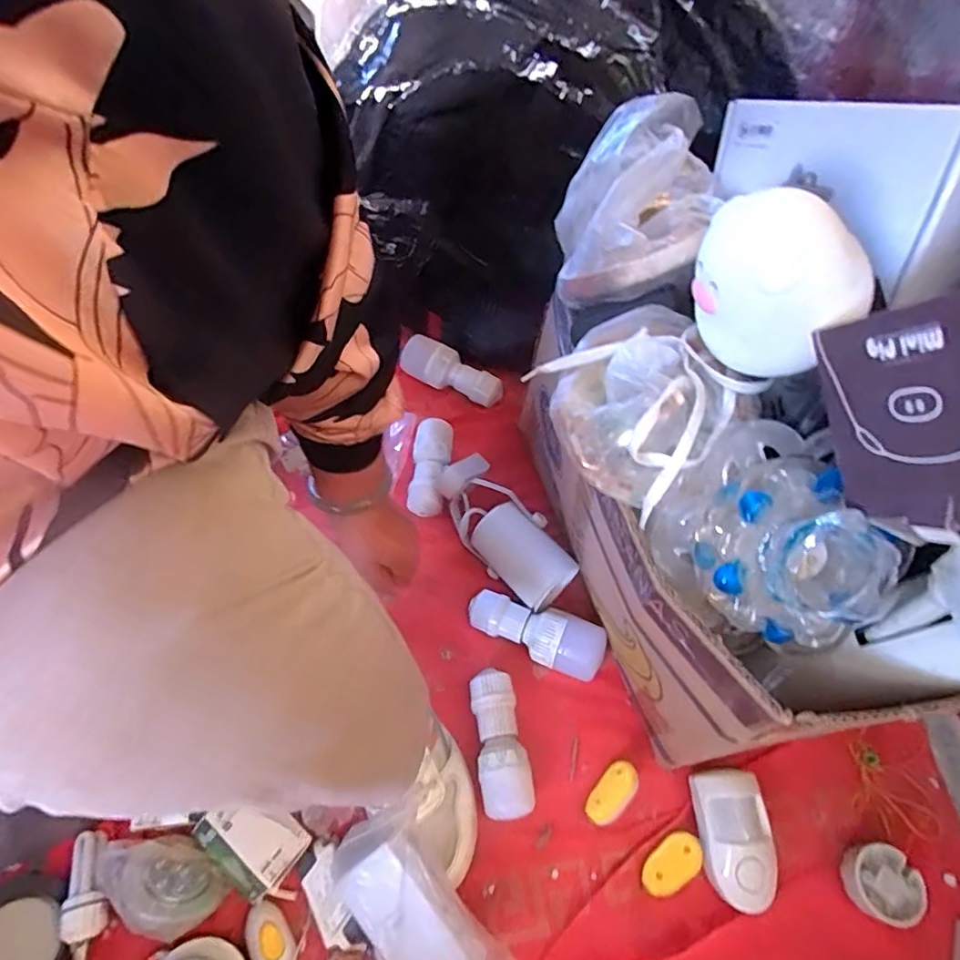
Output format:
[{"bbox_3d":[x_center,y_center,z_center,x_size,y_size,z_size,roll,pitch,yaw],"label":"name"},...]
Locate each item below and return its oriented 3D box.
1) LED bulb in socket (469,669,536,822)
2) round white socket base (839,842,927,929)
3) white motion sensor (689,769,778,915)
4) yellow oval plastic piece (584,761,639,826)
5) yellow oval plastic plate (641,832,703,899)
[{"bbox_3d":[0.019,0.250,0.538,0.045,0.042,0.125,-7,60,-5],"label":"LED bulb in socket"},{"bbox_3d":[0.350,0.350,0.491,0.057,0.024,0.057,0,59,-1],"label":"round white socket base"},{"bbox_3d":[0.227,0.321,0.505,0.059,0.030,0.104,-5,59,-4],"label":"white motion sensor"},{"bbox_3d":[0.124,0.295,0.530,0.031,0.016,0.061,41,67,21],"label":"yellow oval plastic piece"},{"bbox_3d":[0.169,0.340,0.496,0.060,0.008,0.034,-36,57,-10],"label":"yellow oval plastic plate"}]

